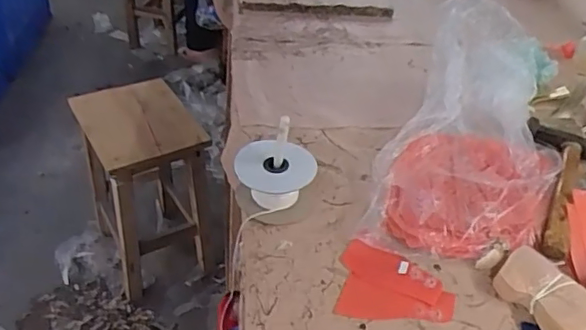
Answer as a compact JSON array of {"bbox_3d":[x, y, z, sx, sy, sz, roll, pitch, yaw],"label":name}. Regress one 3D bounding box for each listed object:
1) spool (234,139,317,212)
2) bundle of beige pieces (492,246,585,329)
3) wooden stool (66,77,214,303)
[{"bbox_3d":[-0.021,0.017,0.667,0.089,0.058,0.076,7,39,3],"label":"spool"},{"bbox_3d":[0.253,0.129,0.571,0.066,0.027,0.104,-15,43,-22],"label":"bundle of beige pieces"},{"bbox_3d":[-0.367,0.042,1.456,0.264,0.428,0.336,-17,43,-26],"label":"wooden stool"}]

